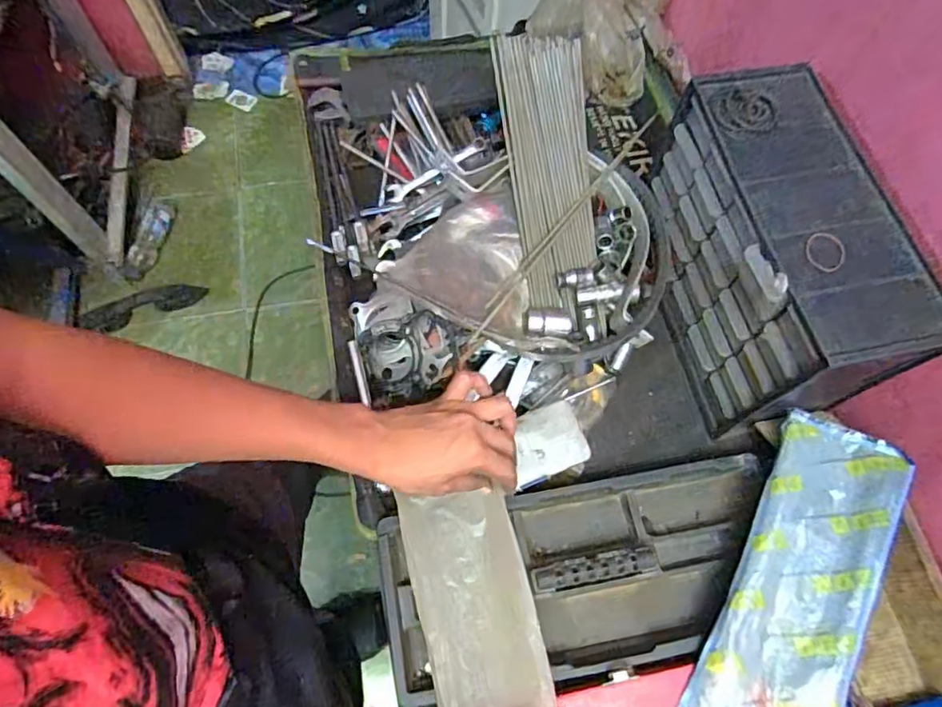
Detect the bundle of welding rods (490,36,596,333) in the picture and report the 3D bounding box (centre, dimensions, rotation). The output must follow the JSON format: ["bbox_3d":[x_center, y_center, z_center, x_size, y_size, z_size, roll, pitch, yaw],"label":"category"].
[{"bbox_3d":[0.088,-0.201,0.626,0.091,0.029,0.319,-5,84,-4],"label":"bundle of welding rods"}]

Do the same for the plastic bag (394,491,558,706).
[{"bbox_3d":[0.005,0.223,0.484,0.098,0.018,0.213,-12,58,-7],"label":"plastic bag"}]

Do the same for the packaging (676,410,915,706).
[{"bbox_3d":[0.276,0.232,0.488,0.110,0.017,0.362,24,77,19],"label":"packaging"}]

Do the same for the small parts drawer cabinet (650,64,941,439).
[{"bbox_3d":[0.287,-0.092,0.564,0.134,0.199,0.288,-12,68,-7],"label":"small parts drawer cabinet"}]

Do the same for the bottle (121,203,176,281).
[{"bbox_3d":[-0.872,-0.299,1.532,0.071,0.076,0.220,18,68,5],"label":"bottle"}]

